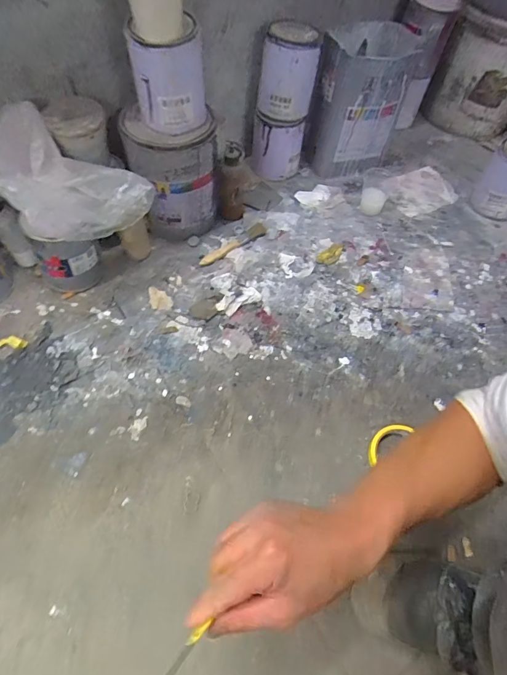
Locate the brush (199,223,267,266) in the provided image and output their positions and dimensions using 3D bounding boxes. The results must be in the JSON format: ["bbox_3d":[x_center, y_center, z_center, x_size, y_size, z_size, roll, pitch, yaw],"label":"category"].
[{"bbox_3d":[-0.035,-0.184,0.821,0.159,0.011,0.031,-36,67,-24],"label":"brush"}]

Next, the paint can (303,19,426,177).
[{"bbox_3d":[0.232,-0.487,0.889,0.200,0.260,0.174,16,58,5],"label":"paint can"}]

